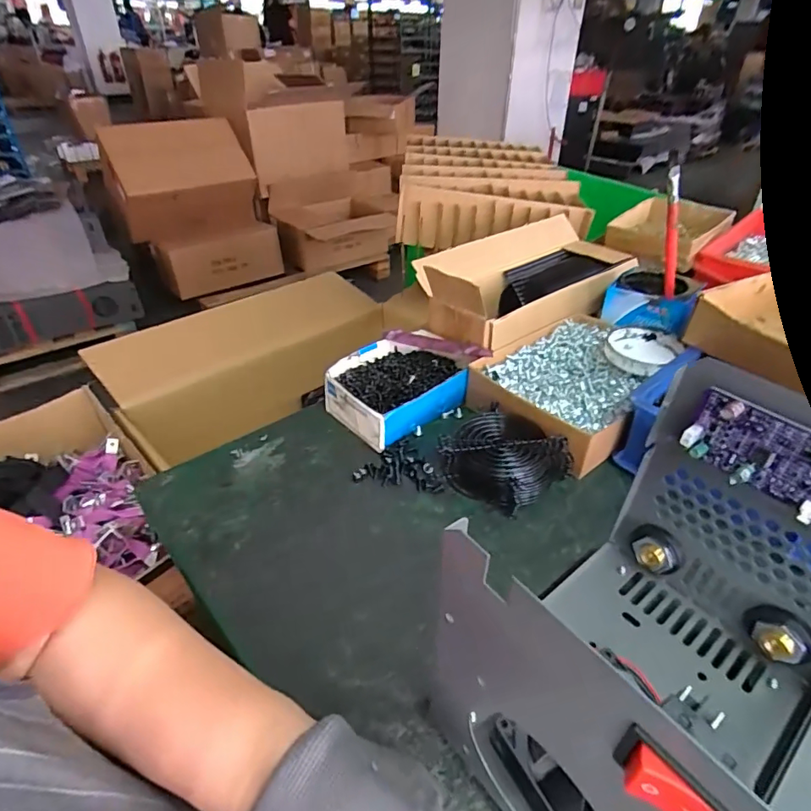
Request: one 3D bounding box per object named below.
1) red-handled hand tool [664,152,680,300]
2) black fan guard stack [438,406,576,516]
[{"bbox_3d":[0.287,-0.187,0.544,0.014,0.172,0.013,-30,42,-5],"label":"red-handled hand tool"},{"bbox_3d":[0.092,0.051,0.487,0.103,0.040,0.094,-28,45,-33],"label":"black fan guard stack"}]

